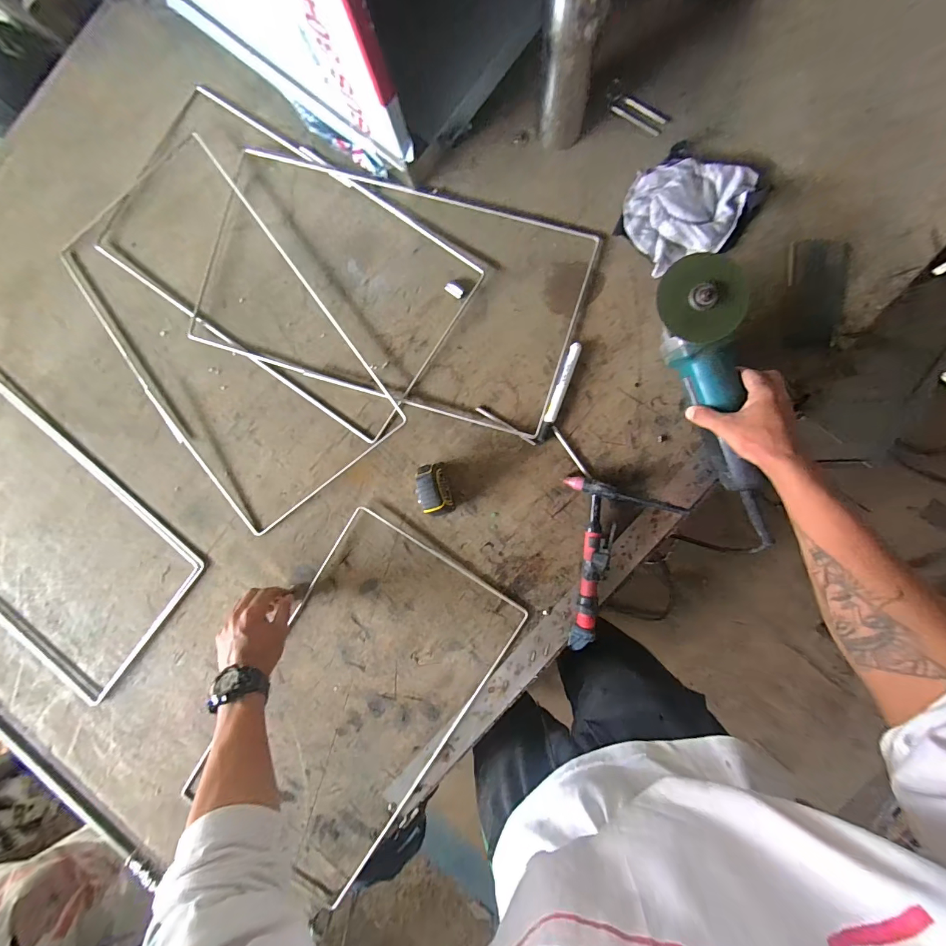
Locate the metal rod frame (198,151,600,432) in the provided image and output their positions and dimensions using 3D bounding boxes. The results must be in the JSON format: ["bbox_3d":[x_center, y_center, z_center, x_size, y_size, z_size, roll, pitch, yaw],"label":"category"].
[{"bbox_3d":[-0.131,-0.273,0.590,0.575,0.017,0.315,17,92,6],"label":"metal rod frame"}]

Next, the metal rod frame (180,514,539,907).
[{"bbox_3d":[-0.190,0.359,0.605,0.303,0.012,0.568,32,94,3],"label":"metal rod frame"}]

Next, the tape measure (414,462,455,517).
[{"bbox_3d":[-0.053,0.022,0.556,0.040,0.065,0.070,-15,89,6],"label":"tape measure"}]

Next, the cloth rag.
[{"bbox_3d":[0.293,-0.362,0.542,0.168,0.027,0.145,-41,86,5],"label":"cloth rag"}]

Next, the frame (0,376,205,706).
[{"bbox_3d":[-0.747,0.087,0.649,0.589,0.013,0.337,37,94,5],"label":"frame"}]

